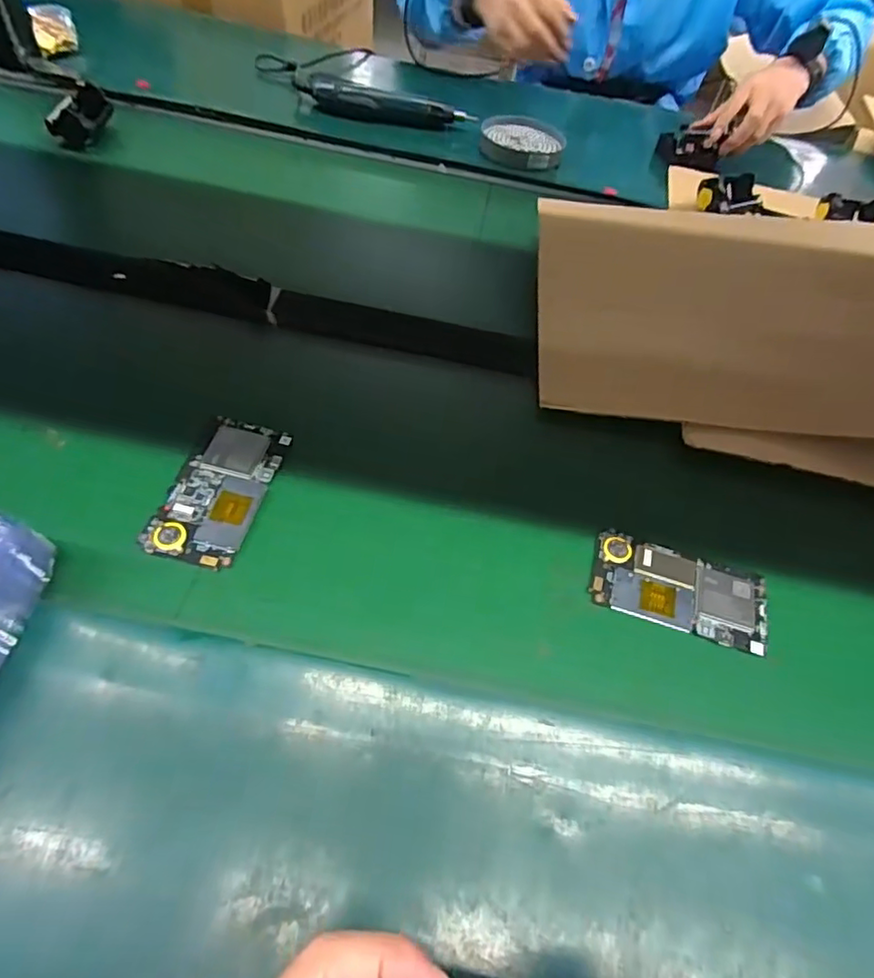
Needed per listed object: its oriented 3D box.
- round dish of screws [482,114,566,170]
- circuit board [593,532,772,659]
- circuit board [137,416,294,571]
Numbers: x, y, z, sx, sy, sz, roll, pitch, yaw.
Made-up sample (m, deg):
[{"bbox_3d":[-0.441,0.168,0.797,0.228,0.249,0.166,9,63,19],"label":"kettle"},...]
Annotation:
[{"bbox_3d":[0.116,-0.471,0.785,0.111,0.022,0.111,12,53,3],"label":"round dish of screws"},{"bbox_3d":[0.177,0.072,0.422,0.123,0.008,0.065,16,54,6],"label":"circuit board"},{"bbox_3d":[-0.159,-0.002,0.426,0.066,0.006,0.123,14,53,5],"label":"circuit board"}]

